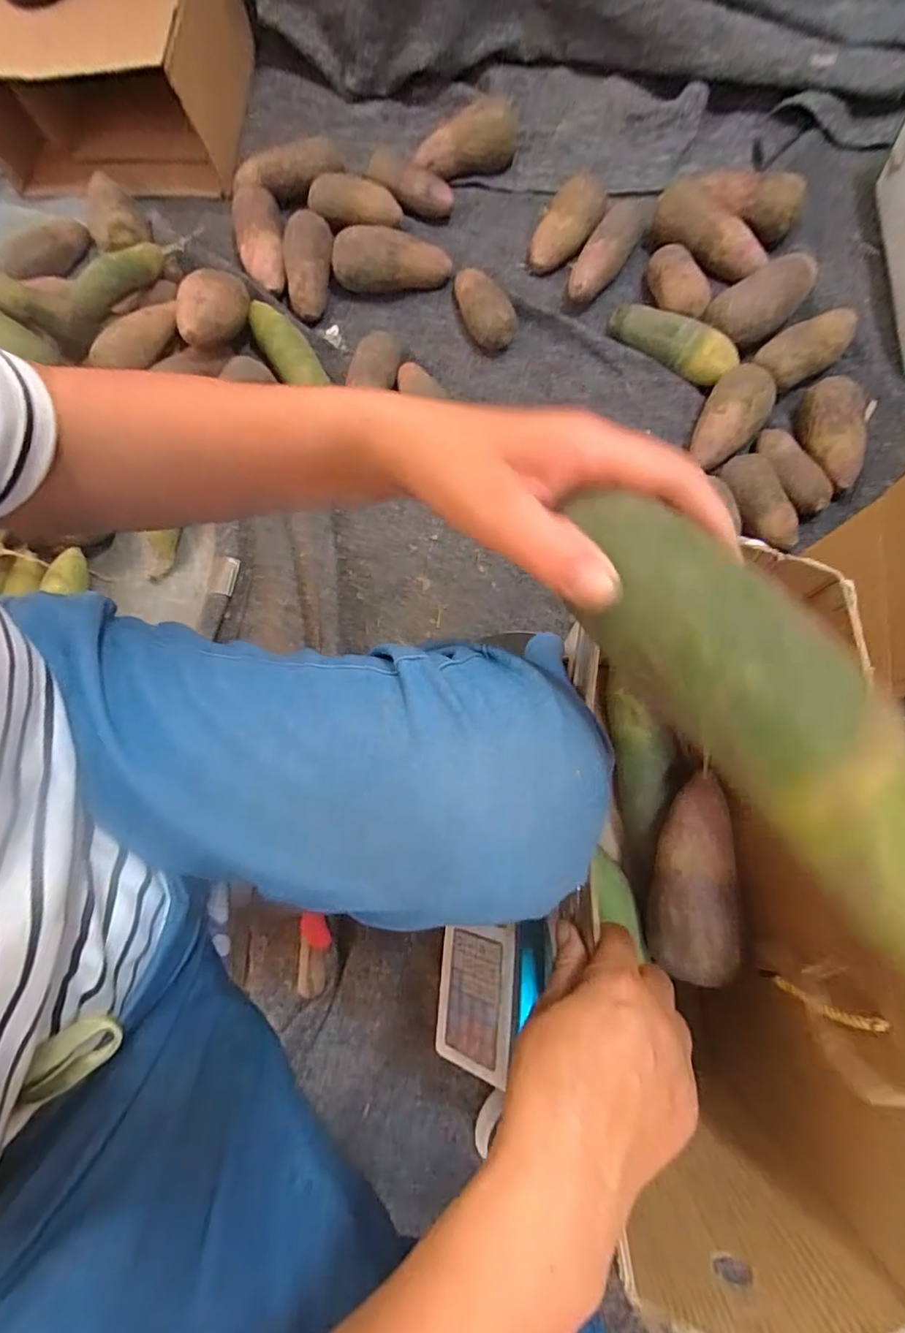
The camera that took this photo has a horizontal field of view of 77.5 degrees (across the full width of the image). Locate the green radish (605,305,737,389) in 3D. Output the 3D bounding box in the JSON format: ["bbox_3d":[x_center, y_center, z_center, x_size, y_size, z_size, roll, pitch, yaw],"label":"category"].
[{"bbox_3d":[0.298,-0.444,0.767,0.181,0.050,0.054,37,80,9],"label":"green radish"}]

